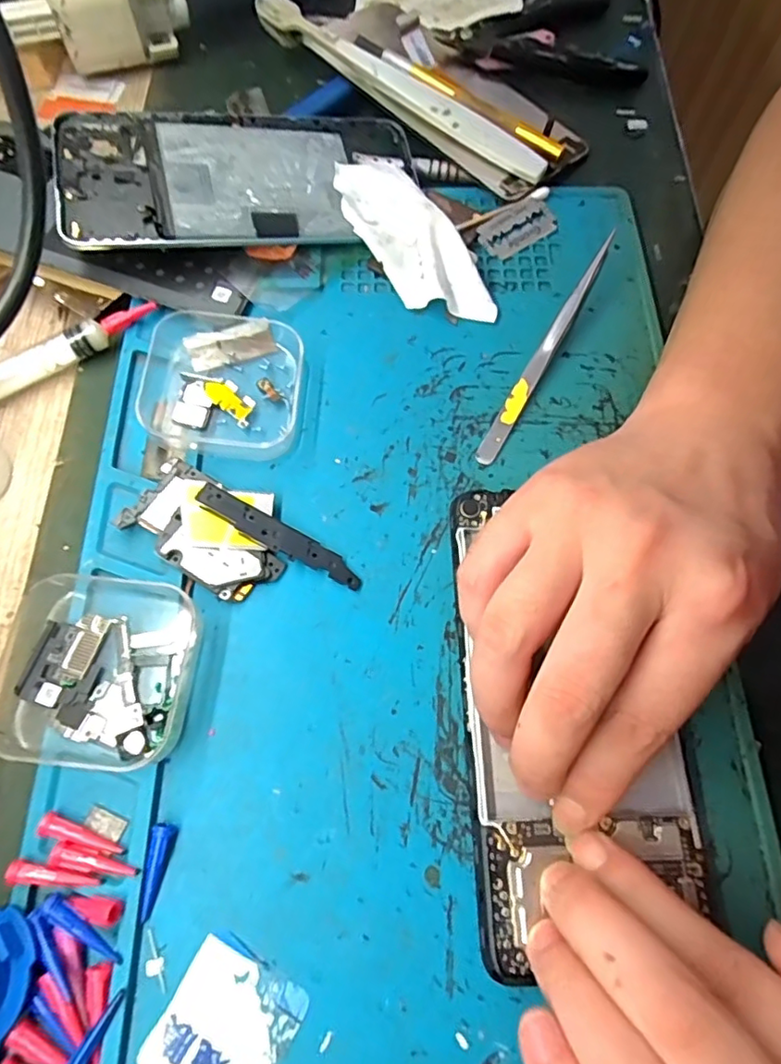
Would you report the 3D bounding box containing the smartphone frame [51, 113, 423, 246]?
[{"bbox_3d":[-0.069,-0.170,0.272,0.165,0.008,0.076,-9,73,-14],"label":"smartphone frame"}]

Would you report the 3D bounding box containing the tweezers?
[{"bbox_3d":[0.072,-0.086,0.259,0.009,0.010,0.132,29,71,10],"label":"tweezers"}]

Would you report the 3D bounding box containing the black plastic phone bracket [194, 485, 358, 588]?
[{"bbox_3d":[-0.043,0.002,0.224,0.071,0.004,0.012,28,64,0],"label":"black plastic phone bracket"}]

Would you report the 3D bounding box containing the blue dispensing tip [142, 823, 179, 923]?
[{"bbox_3d":[-0.077,0.110,0.185,0.007,0.005,0.027,9,69,3],"label":"blue dispensing tip"}]

